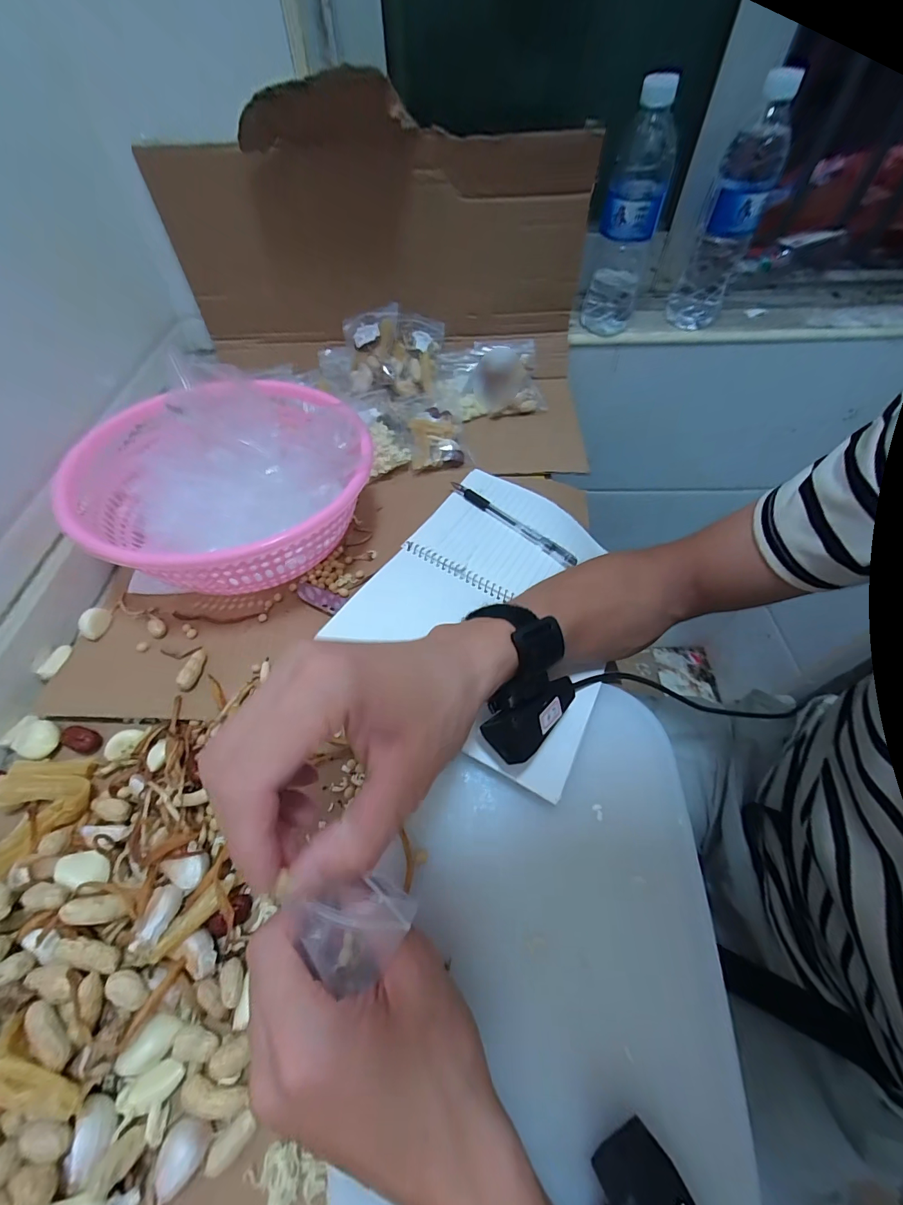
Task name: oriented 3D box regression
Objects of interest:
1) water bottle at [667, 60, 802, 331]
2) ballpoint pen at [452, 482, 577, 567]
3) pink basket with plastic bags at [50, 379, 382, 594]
[{"bbox_3d":[0.327,-0.448,0.506,0.064,0.213,0.059,22,58,16],"label":"water bottle"},{"bbox_3d":[0.061,-0.084,0.443,0.153,0.009,0.015,38,63,20],"label":"ballpoint pen"},{"bbox_3d":[-0.188,-0.107,0.412,0.222,0.097,0.226,1,56,-2],"label":"pink basket with plastic bags"}]

